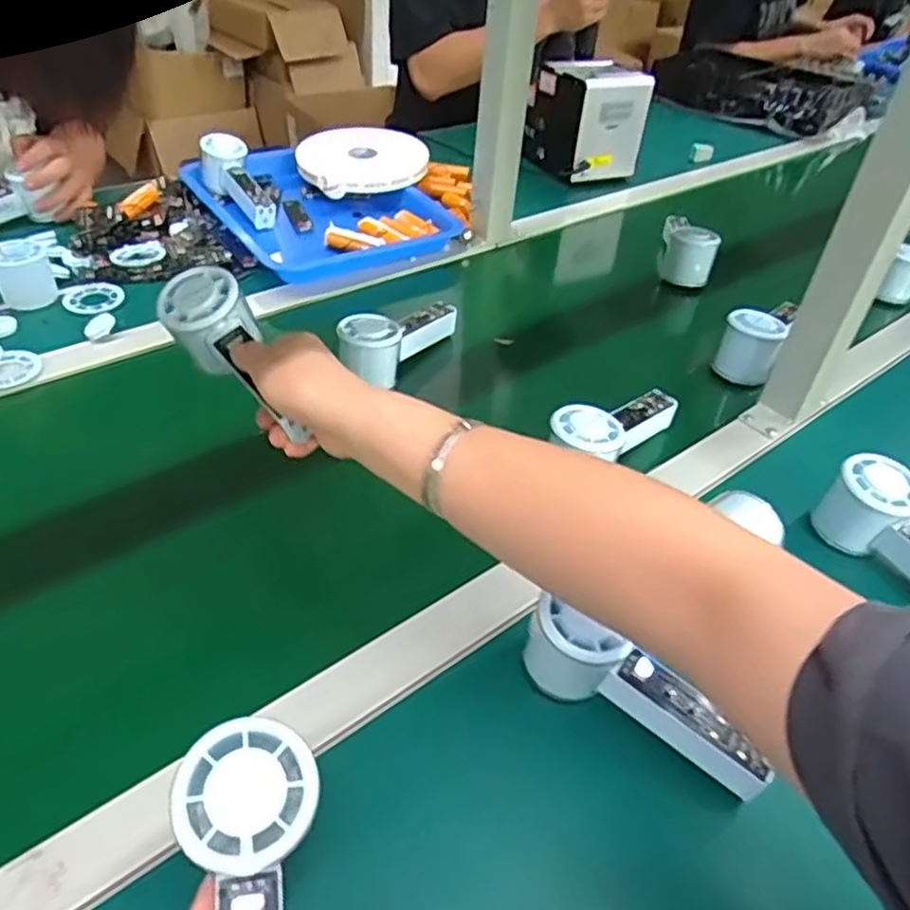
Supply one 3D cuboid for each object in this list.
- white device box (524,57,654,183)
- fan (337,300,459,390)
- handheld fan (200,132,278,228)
[{"bbox_3d":[0.203,-0.511,1.068,0.118,0.144,0.142,-14,44,-21],"label":"white device box"},{"bbox_3d":[-0.053,-0.119,0.672,0.057,0.046,0.138,24,44,20],"label":"fan"},{"bbox_3d":[-0.273,-0.344,0.897,0.057,0.045,0.149,-28,75,-33],"label":"handheld fan"}]

